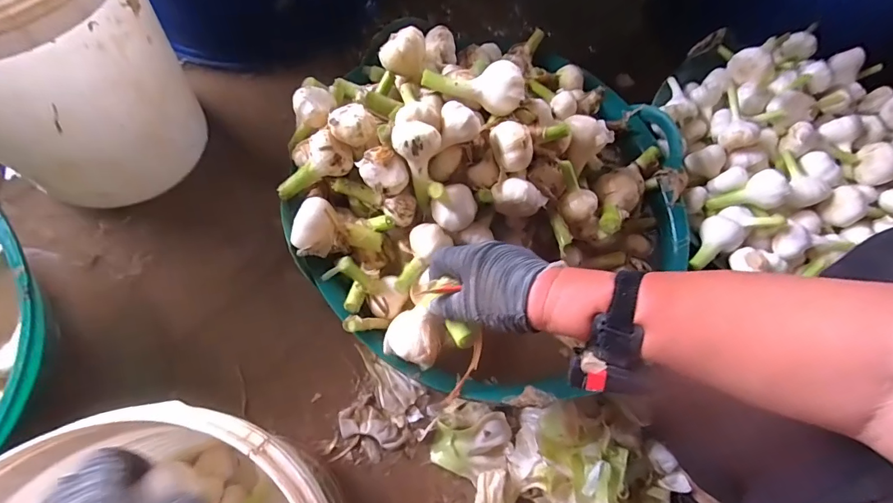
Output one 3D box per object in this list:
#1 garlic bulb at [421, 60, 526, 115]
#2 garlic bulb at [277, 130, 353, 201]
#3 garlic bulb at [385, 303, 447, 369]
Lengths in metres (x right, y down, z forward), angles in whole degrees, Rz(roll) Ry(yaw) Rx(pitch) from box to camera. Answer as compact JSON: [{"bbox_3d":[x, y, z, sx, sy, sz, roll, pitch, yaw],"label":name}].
[{"bbox_3d":[0.033,-0.196,0.479,0.114,0.041,0.045,16,67,4],"label":"garlic bulb"},{"bbox_3d":[-0.151,-0.092,0.476,0.096,0.037,0.039,-30,66,26],"label":"garlic bulb"},{"bbox_3d":[-0.033,0.086,0.434,0.057,0.048,0.048,23,68,7],"label":"garlic bulb"}]

